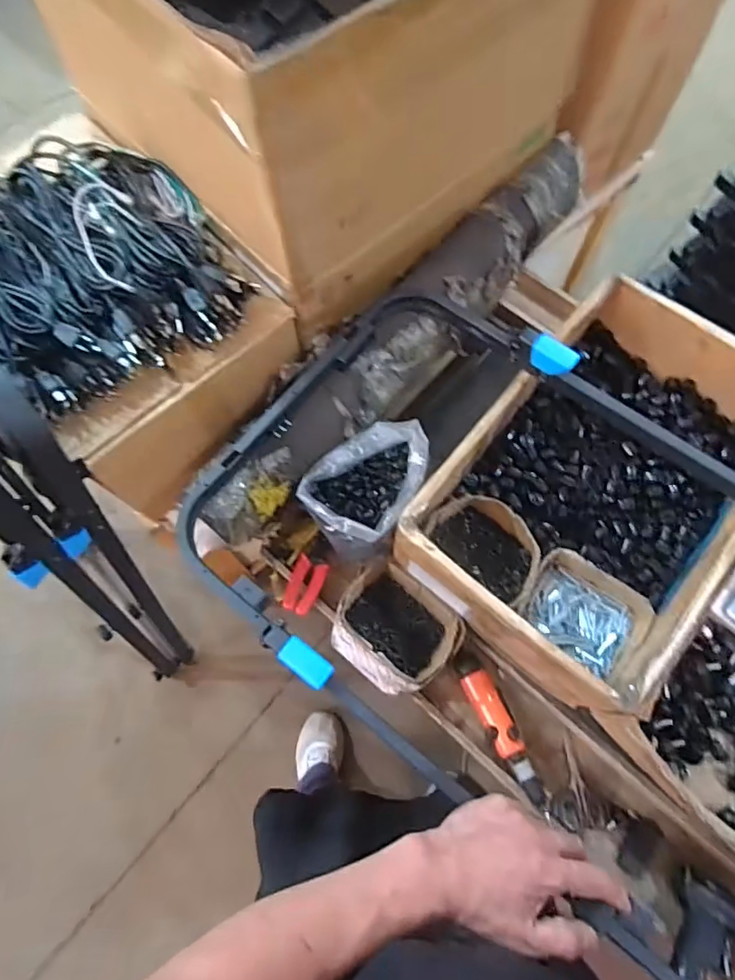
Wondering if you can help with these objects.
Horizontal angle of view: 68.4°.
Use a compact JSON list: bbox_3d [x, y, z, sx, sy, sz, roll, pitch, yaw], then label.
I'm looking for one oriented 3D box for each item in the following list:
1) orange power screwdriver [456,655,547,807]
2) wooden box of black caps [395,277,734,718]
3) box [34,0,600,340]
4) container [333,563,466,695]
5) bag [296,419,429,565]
[{"bbox_3d":[0.189,0.337,0.774,0.040,0.036,0.206,-24,70,-8],"label":"orange power screwdriver"},{"bbox_3d":[0.333,-0.010,0.766,0.353,0.150,0.531,38,74,14],"label":"wooden box of black caps"},{"bbox_3d":[-0.065,-0.651,0.753,0.588,0.345,0.556,-43,74,-13],"label":"box"},{"bbox_3d":[0.038,0.203,0.782,0.169,0.077,0.148,36,74,14],"label":"container"},{"bbox_3d":[0.005,0.006,0.794,0.136,0.158,0.192,38,75,14],"label":"bag"}]

